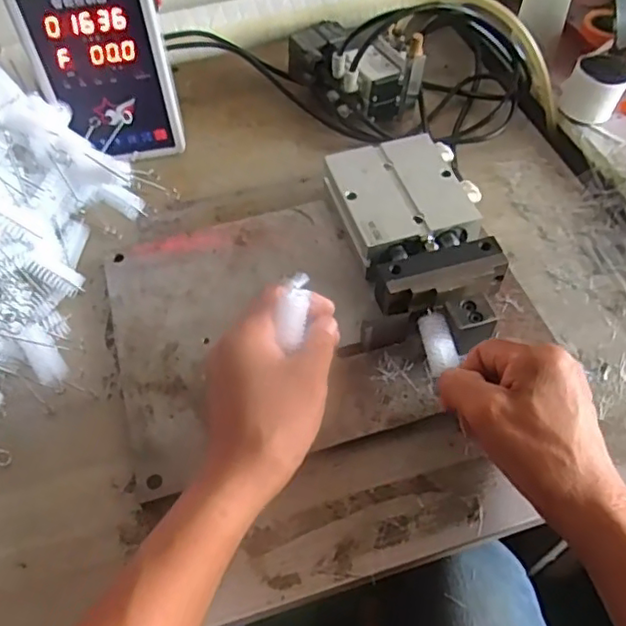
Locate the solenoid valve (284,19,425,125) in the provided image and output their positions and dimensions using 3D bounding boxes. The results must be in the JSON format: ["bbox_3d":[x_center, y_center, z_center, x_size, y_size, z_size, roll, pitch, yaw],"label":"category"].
[{"bbox_3d":[0.038,-0.241,0.607,0.071,0.084,0.127,-38,60,-23],"label":"solenoid valve"}]

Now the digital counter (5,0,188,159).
[{"bbox_3d":[-0.178,-0.210,0.531,0.107,0.184,0.060,-22,55,-13],"label":"digital counter"}]

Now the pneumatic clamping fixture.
[{"bbox_3d":[0.083,-0.054,0.494,0.115,0.054,0.208,-8,55,-5],"label":"pneumatic clamping fixture"}]

